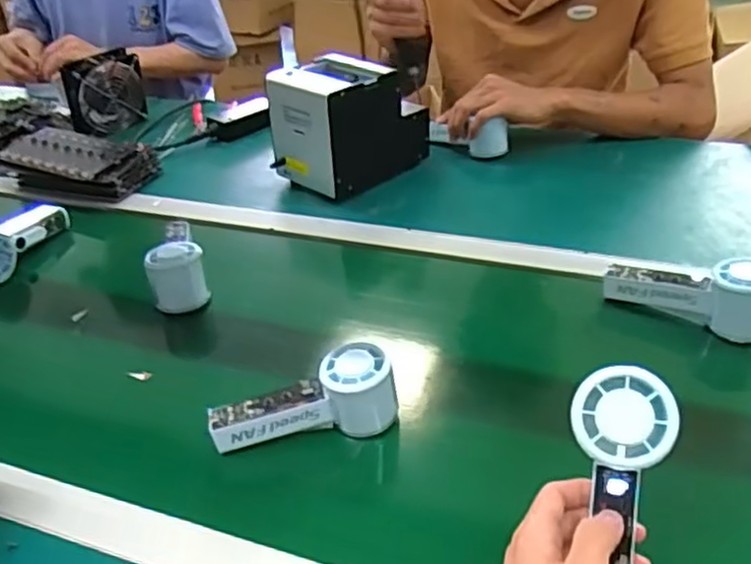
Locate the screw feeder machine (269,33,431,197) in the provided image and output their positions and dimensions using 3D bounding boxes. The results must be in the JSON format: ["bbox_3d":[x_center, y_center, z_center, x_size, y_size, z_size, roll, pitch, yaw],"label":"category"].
[{"bbox_3d":[-0.034,-0.217,0.972,0.130,0.154,0.179,26,44,37],"label":"screw feeder machine"}]

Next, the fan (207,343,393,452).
[{"bbox_3d":[-0.057,0.103,0.573,0.145,0.065,0.046,-15,34,-17],"label":"fan"}]

